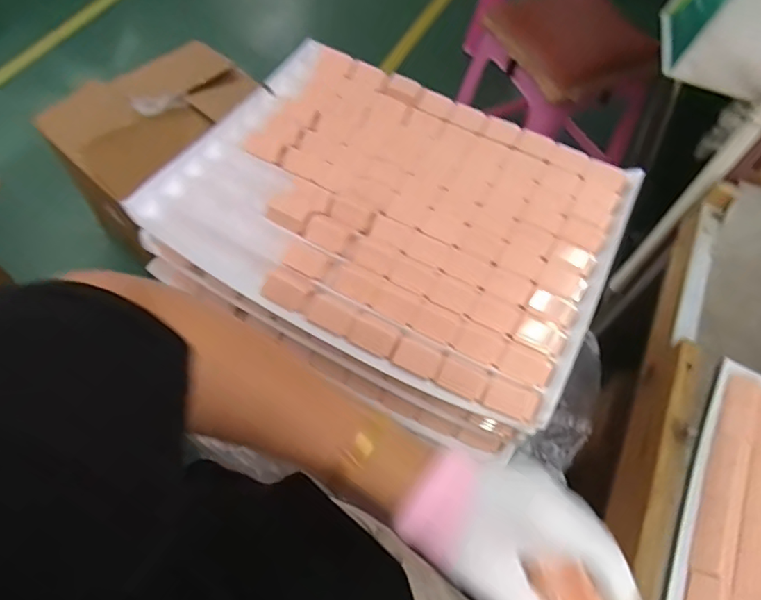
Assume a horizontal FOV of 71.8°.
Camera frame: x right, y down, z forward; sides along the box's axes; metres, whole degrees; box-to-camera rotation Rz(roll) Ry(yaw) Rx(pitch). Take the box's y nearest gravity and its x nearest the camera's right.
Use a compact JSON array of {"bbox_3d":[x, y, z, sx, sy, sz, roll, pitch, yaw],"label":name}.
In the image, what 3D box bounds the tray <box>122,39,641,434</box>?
[{"bbox_3d":[0.016,-0.094,0.489,0.384,0.020,0.295,26,62,12],"label":"tray"}]

